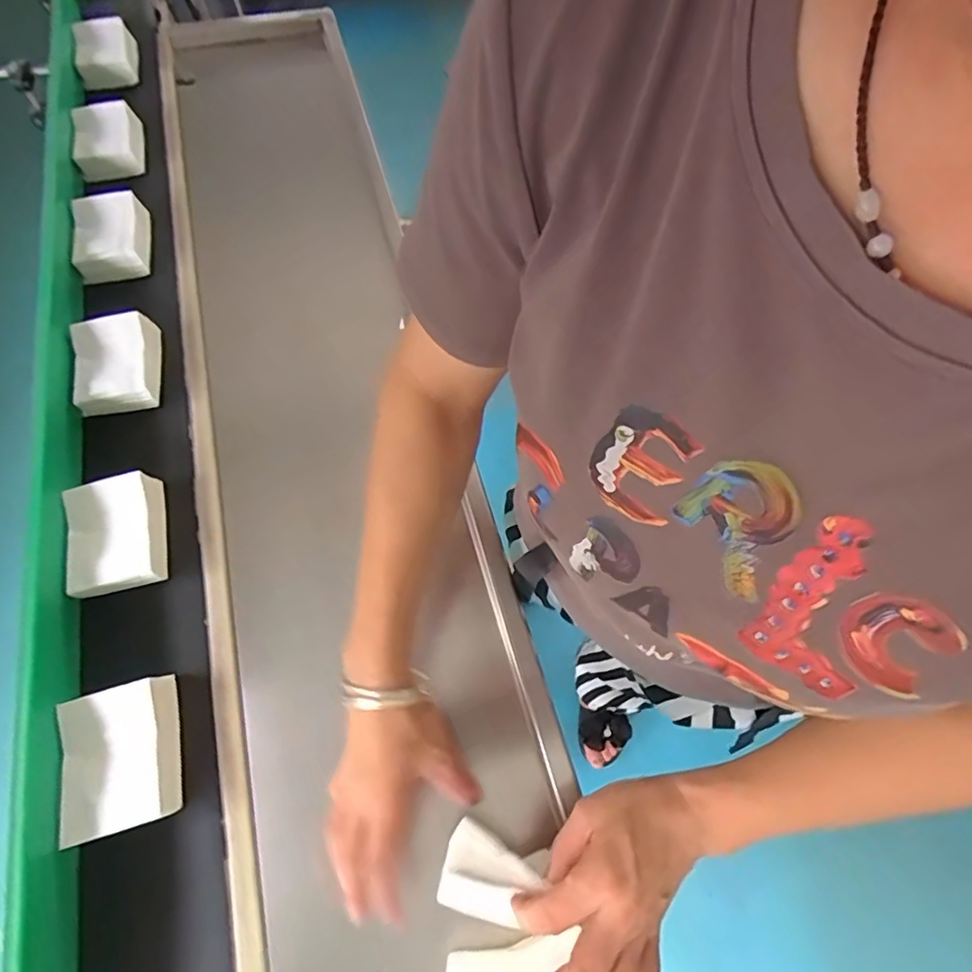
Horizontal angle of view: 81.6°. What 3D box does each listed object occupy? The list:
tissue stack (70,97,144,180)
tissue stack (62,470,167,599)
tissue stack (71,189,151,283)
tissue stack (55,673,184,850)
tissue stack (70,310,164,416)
[{"bbox_3d":[-0.485,-0.444,0.724,0.076,0.038,0.101,-19,68,-11],"label":"tissue stack"},{"bbox_3d":[-0.329,0.044,0.504,0.074,0.031,0.105,-14,67,-9],"label":"tissue stack"},{"bbox_3d":[-0.434,-0.292,0.653,0.070,0.046,0.101,-11,66,-7],"label":"tissue stack"},{"bbox_3d":[-0.279,0.206,0.432,0.069,0.035,0.103,-15,67,-9],"label":"tissue stack"},{"bbox_3d":[-0.381,-0.126,0.582,0.075,0.039,0.102,-15,67,-9],"label":"tissue stack"}]

